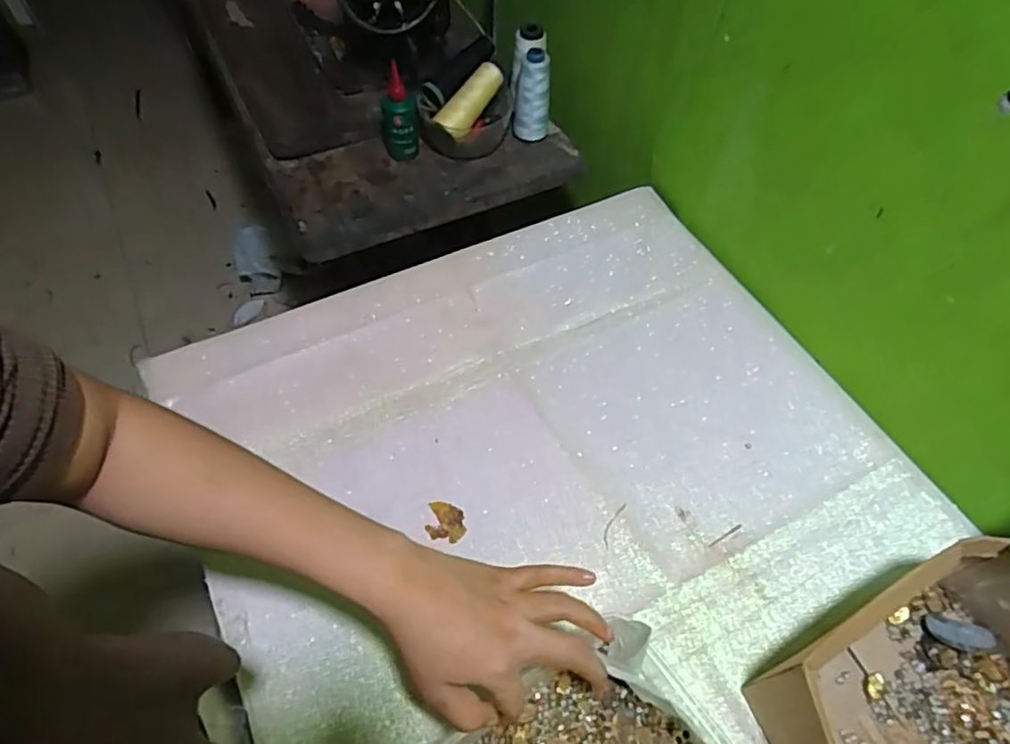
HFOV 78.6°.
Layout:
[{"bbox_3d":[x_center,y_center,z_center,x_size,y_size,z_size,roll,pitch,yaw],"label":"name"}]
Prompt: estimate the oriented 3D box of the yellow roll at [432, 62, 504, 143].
[{"bbox_3d":[-0.039,-0.346,0.790,0.047,0.040,0.115,30,74,19],"label":"yellow roll"}]

